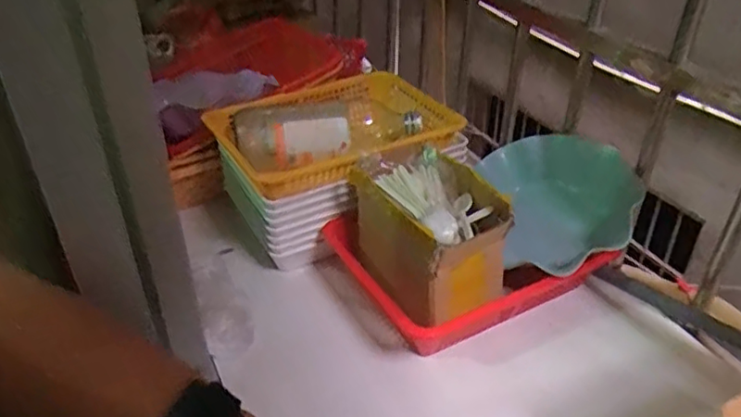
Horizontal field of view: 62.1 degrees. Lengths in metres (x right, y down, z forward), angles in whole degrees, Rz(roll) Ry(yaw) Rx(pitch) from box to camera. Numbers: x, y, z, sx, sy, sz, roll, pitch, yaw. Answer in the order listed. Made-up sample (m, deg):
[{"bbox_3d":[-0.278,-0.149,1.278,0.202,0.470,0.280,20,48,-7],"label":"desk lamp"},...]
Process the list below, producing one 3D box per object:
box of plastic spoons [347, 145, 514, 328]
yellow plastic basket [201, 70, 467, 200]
[{"bbox_3d":[0.062,0.039,0.710,0.117,0.153,0.193,-16,38,-20],"label":"box of plastic spoons"},{"bbox_3d":[-0.038,-0.088,0.840,0.302,0.088,0.225,-19,39,-24],"label":"yellow plastic basket"}]

